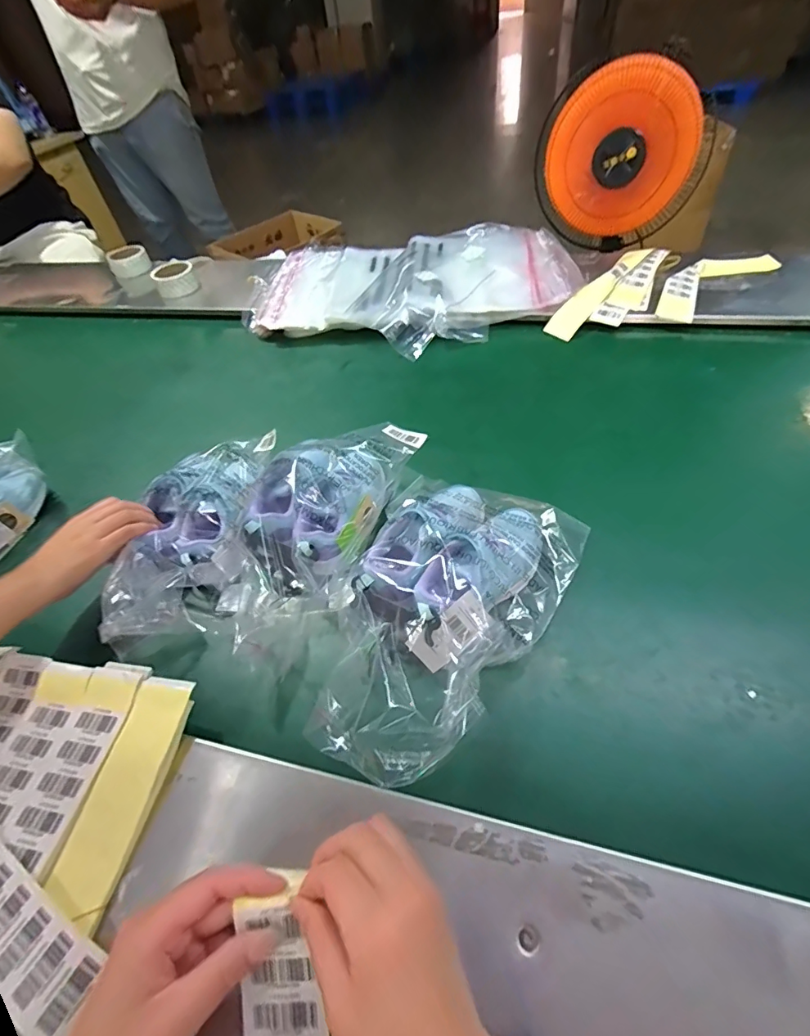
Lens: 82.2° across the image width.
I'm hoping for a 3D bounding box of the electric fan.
[{"bbox_3d":[0.449,-0.748,0.995,0.330,0.334,0.164,13,52,17],"label":"electric fan"}]

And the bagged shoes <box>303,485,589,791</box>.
[{"bbox_3d":[0.033,0.082,0.474,0.206,0.082,0.343,23,56,24],"label":"bagged shoes"}]

